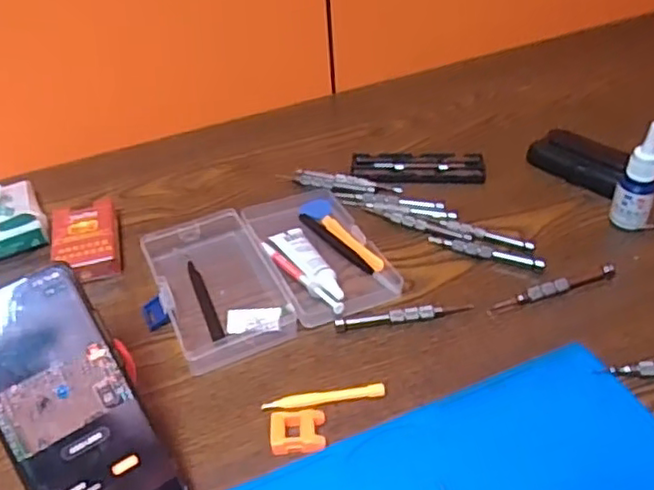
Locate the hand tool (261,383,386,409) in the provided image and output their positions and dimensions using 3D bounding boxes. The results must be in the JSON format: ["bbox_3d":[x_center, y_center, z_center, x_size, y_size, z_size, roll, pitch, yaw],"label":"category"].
[{"bbox_3d":[-0.002,0.104,0.439,0.081,0.008,0.011,-10,41,-5],"label":"hand tool"}]

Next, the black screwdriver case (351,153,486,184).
[{"bbox_3d":[0.089,-0.076,0.636,0.126,0.009,0.045,0,41,6],"label":"black screwdriver case"}]

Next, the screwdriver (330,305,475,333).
[{"bbox_3d":[0.058,0.052,0.489,0.102,0.011,0.011,-8,41,-3],"label":"screwdriver"}]

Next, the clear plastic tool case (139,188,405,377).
[{"bbox_3d":[-0.049,0.015,0.536,0.174,0.022,0.155,-20,43,-17],"label":"clear plastic tool case"}]

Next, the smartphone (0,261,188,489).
[{"bbox_3d":[-0.150,0.094,0.379,0.074,0.007,0.162,-28,86,-25],"label":"smartphone"}]

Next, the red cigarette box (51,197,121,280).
[{"bbox_3d":[-0.209,0.001,0.568,0.054,0.026,0.090,-13,41,-9],"label":"red cigarette box"}]

